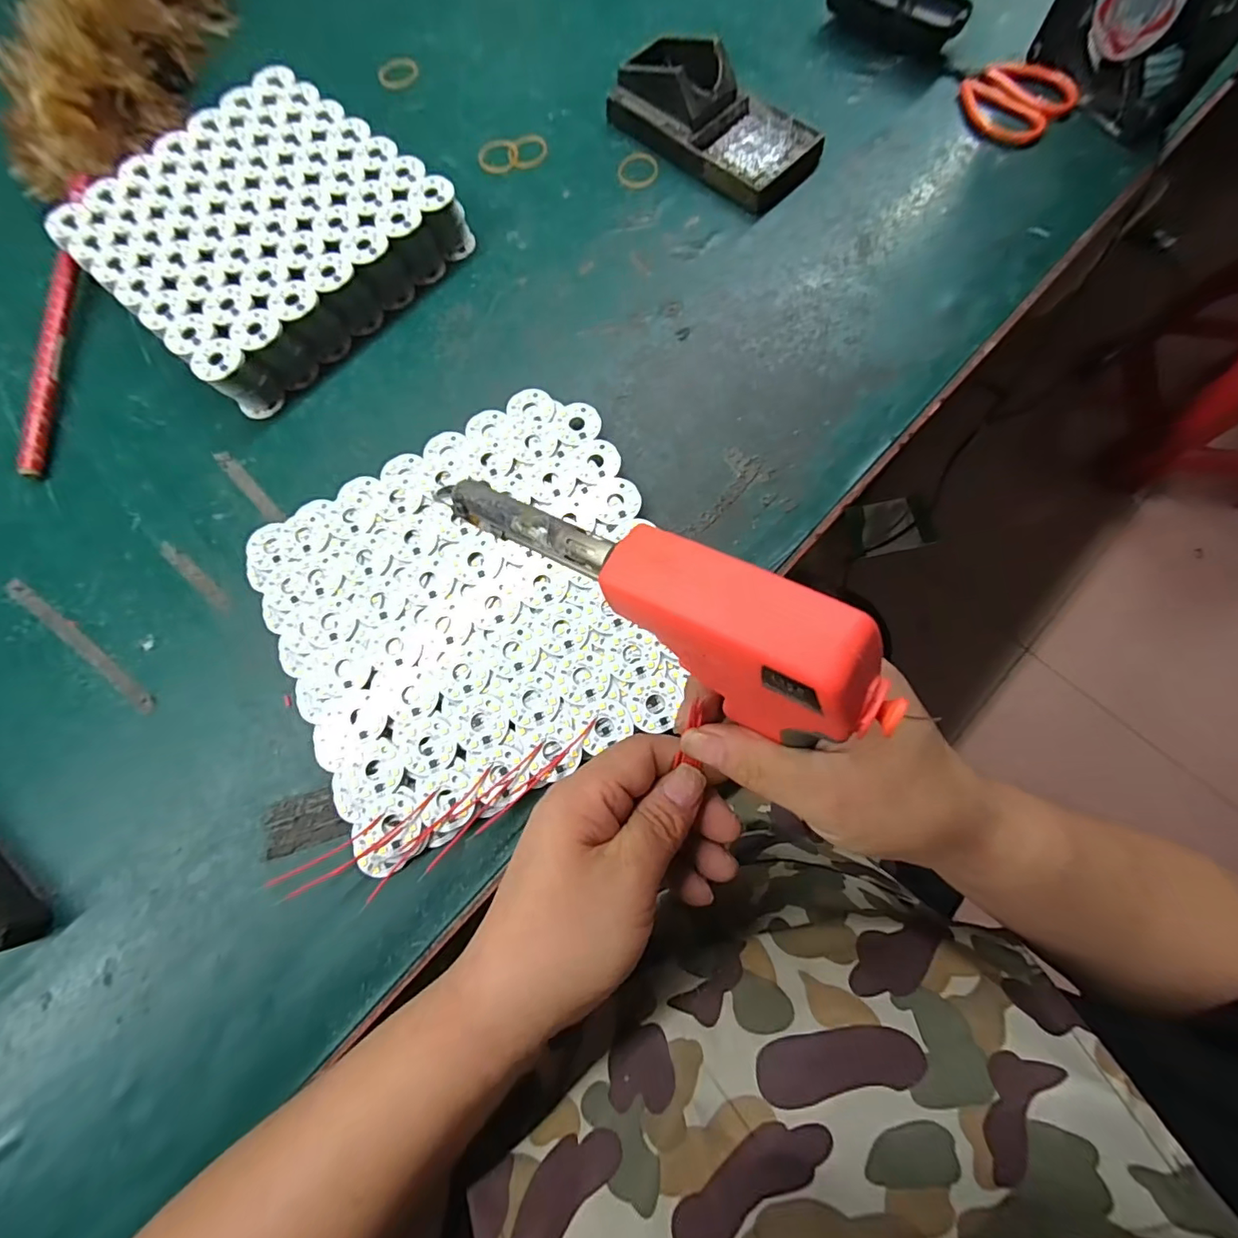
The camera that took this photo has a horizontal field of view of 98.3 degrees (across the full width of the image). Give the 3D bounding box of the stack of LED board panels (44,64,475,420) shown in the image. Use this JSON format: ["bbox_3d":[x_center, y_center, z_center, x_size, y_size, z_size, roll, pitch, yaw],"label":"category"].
[{"bbox_3d":[-0.259,-0.284,0.390,0.210,0.040,0.210,41,80,12],"label":"stack of LED board panels"}]

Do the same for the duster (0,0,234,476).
[{"bbox_3d":[-0.418,-0.448,0.422,0.117,0.074,0.709,-2,74,2],"label":"duster"}]

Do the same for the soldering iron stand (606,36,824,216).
[{"bbox_3d":[0.077,-0.390,0.410,0.085,0.039,0.161,-44,77,-9],"label":"soldering iron stand"}]

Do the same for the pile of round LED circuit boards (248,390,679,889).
[{"bbox_3d":[-0.086,-0.008,0.321,0.225,0.017,0.223,-26,75,-5],"label":"pile of round LED circuit boards"}]

